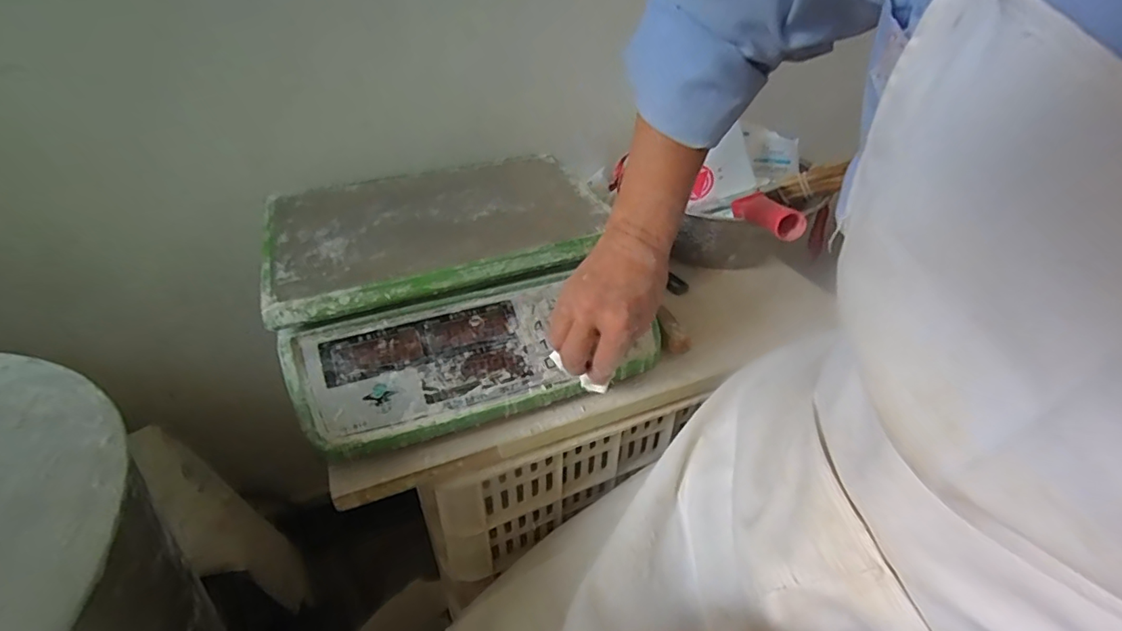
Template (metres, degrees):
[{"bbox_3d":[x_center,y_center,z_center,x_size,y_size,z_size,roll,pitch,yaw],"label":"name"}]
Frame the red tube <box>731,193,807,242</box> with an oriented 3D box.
[{"bbox_3d":[0.203,-0.098,0.518,0.031,0.027,0.107,-5,23,-6],"label":"red tube"}]

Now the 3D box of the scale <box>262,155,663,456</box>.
[{"bbox_3d":[-0.102,-0.039,0.507,0.303,0.104,0.295,-13,38,-17],"label":"scale"}]

